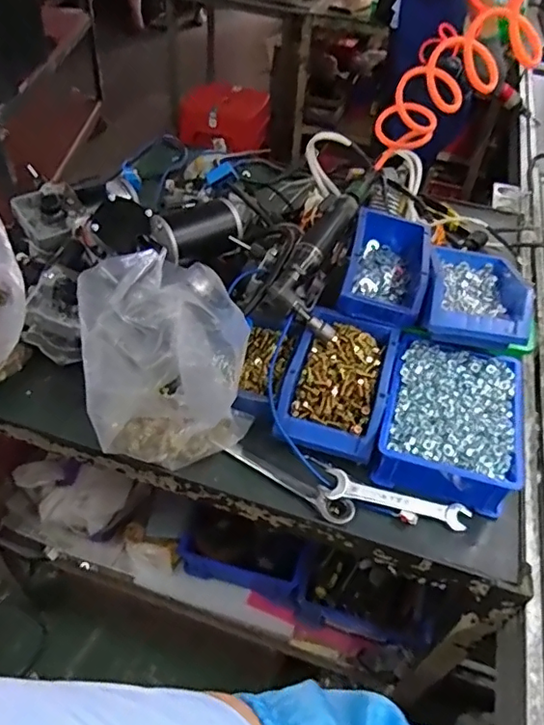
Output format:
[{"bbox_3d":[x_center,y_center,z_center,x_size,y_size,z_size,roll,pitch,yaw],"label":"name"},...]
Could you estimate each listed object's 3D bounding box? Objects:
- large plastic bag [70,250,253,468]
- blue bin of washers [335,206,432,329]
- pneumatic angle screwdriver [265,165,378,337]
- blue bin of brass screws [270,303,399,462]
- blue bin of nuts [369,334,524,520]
[{"bbox_3d":[-0.117,0.008,0.573,0.153,0.178,0.135,-12,49,-18],"label":"large plastic bag"},{"bbox_3d":[0.152,-0.129,0.715,0.103,0.070,0.181,14,46,8],"label":"blue bin of washers"},{"bbox_3d":[0.090,-0.158,0.715,0.087,0.058,0.291,22,61,14],"label":"pneumatic angle screwdriver"},{"bbox_3d":[0.078,0.026,0.648,0.116,0.070,0.175,15,46,8],"label":"blue bin of brass screws"},{"bbox_3d":[0.207,0.066,0.632,0.147,0.073,0.191,17,47,10],"label":"blue bin of nuts"}]

